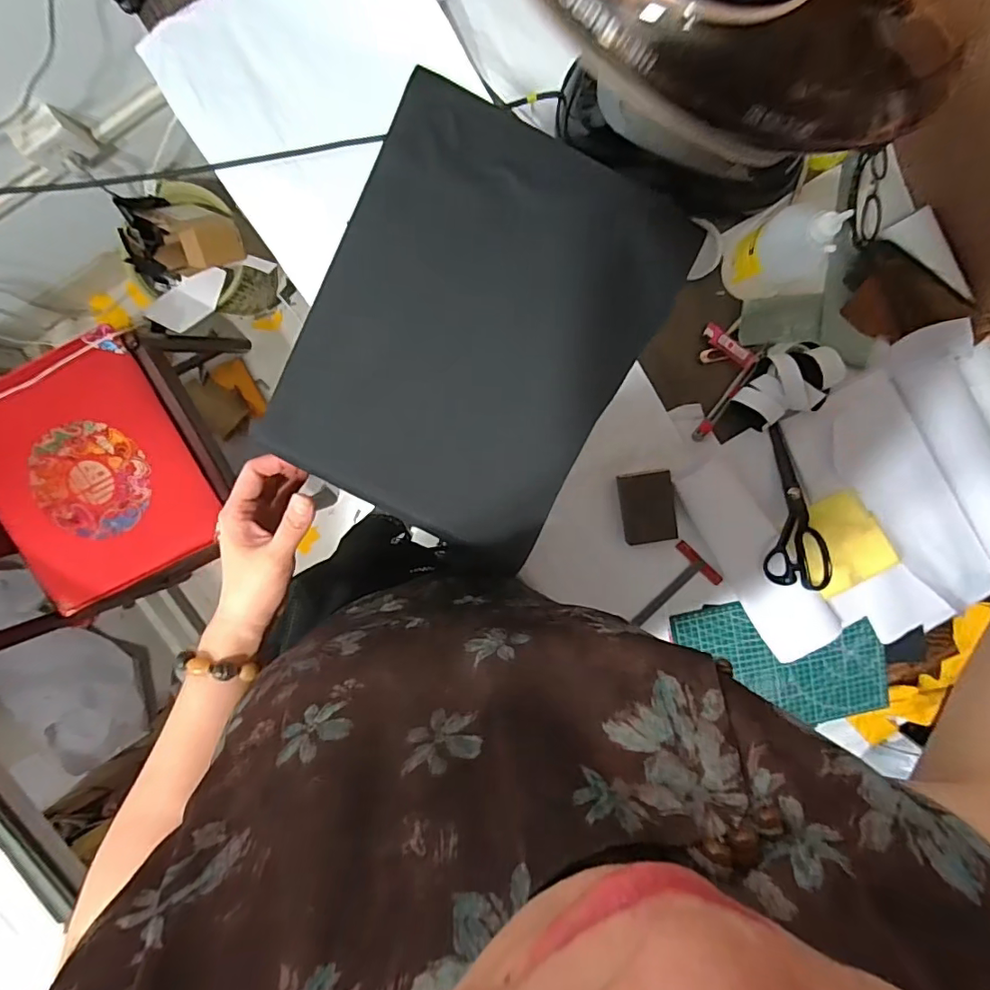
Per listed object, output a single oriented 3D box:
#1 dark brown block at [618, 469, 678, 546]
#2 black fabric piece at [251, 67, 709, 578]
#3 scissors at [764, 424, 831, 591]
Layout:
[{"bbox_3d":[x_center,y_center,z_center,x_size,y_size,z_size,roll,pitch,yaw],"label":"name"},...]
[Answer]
[{"bbox_3d":[0.213,0.016,0.726,0.069,0.032,0.099,-8,97,1],"label":"dark brown block"},{"bbox_3d":[-0.014,-0.106,0.356,0.208,0.023,0.265,27,99,-6],"label":"black fabric piece"},{"bbox_3d":[0.394,0.025,0.710,0.079,0.017,0.227,-20,96,3],"label":"scissors"}]

